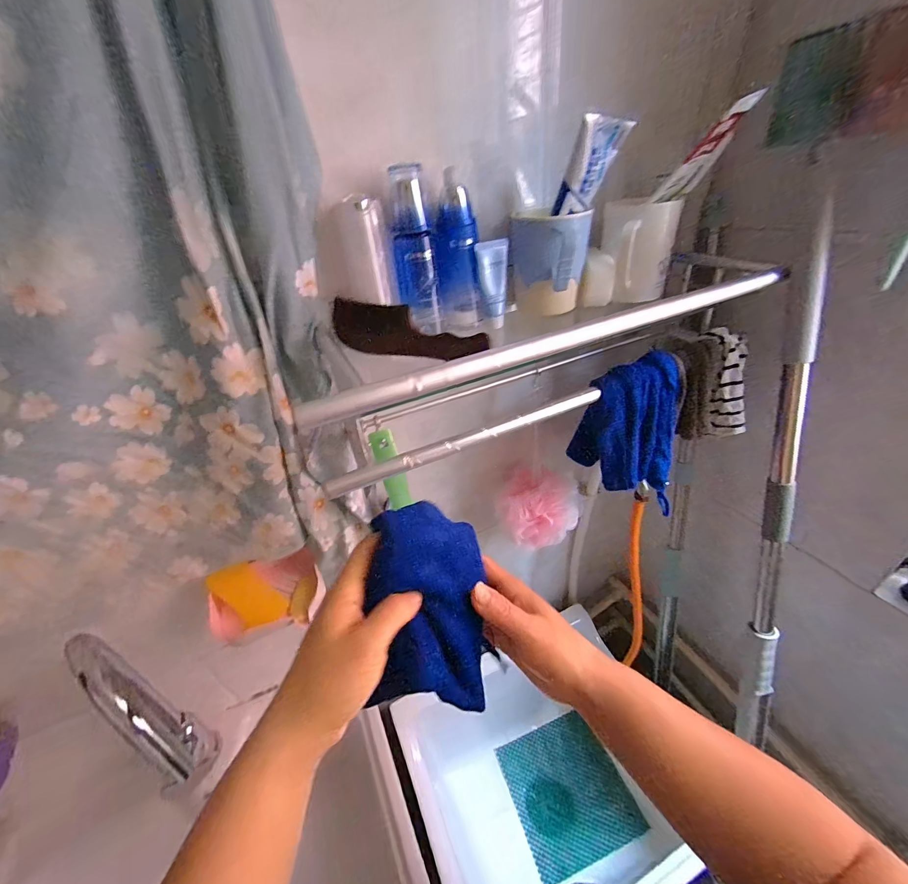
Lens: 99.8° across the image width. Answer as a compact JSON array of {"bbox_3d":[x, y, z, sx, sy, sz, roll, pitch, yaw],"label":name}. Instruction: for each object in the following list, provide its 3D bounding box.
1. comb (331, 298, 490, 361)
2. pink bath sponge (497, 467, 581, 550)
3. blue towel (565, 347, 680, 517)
[{"bbox_3d":[-0.051,-0.110,0.381,0.177,0.048,0.005,14,21,22],"label":"comb"},{"bbox_3d":[0.133,0.103,0.599,0.123,0.096,0.085,-1,35,7],"label":"pink bath sponge"},{"bbox_3d":[0.228,-0.018,0.498,0.121,0.174,0.067,-3,35,4],"label":"blue towel"}]

